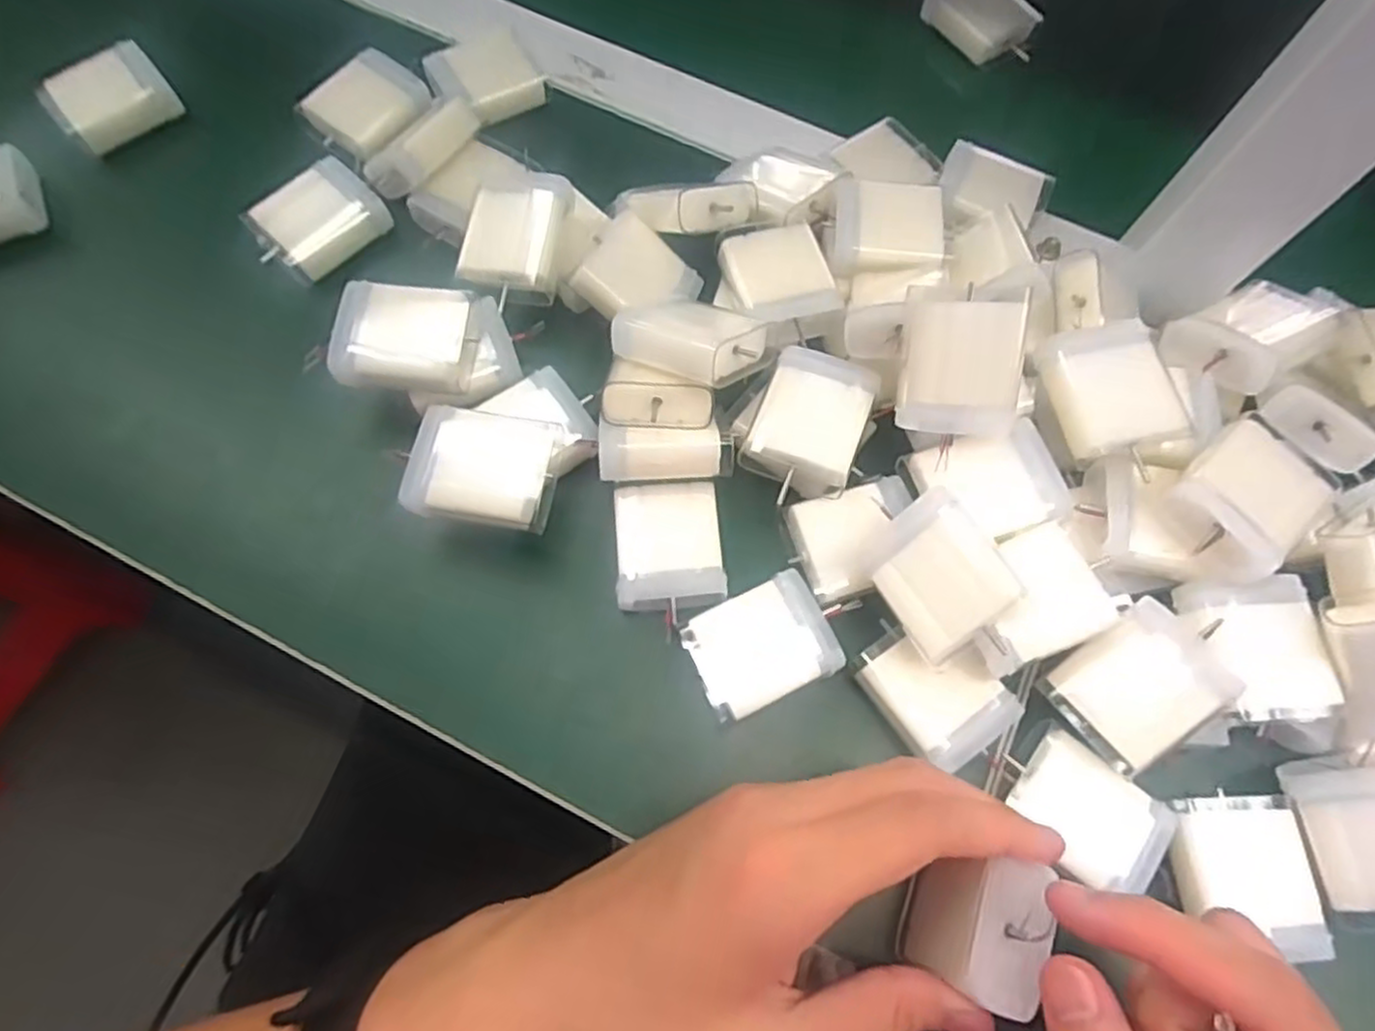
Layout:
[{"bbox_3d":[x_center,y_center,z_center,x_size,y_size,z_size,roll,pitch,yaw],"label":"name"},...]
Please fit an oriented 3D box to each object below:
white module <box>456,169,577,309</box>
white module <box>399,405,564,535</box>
[{"bbox_3d":[-0.072,-0.119,0.322,0.039,0.017,0.056,11,81,5],"label":"white module"},{"bbox_3d":[-0.076,-0.017,0.283,0.051,0.021,0.041,9,68,1],"label":"white module"}]

